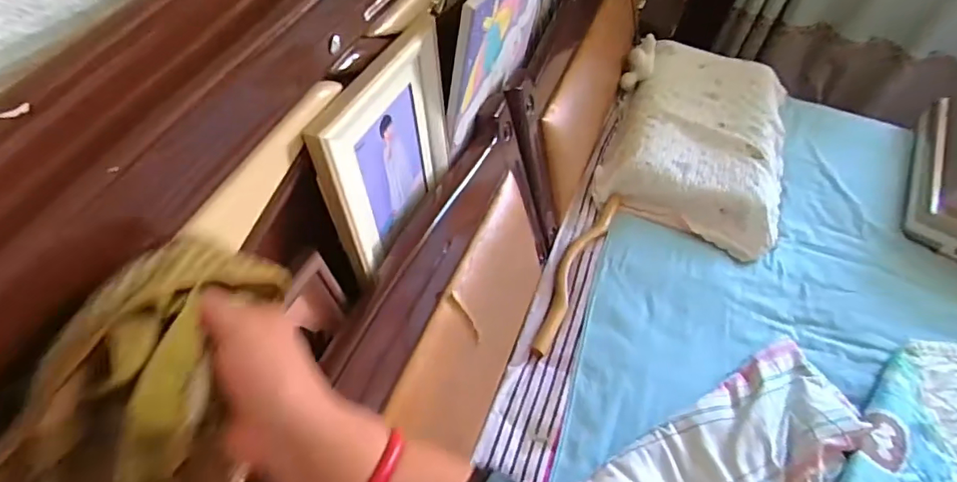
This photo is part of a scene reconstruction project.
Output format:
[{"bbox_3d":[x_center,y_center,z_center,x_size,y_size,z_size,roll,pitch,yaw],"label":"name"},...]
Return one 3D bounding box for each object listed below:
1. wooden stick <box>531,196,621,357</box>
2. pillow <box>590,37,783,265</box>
[{"bbox_3d":[0.187,0.048,0.999,0.057,0.023,0.409,25,53,14],"label":"wooden stick"},{"bbox_3d":[0.509,-0.229,1.147,0.386,0.194,0.447,22,52,12],"label":"pillow"}]

